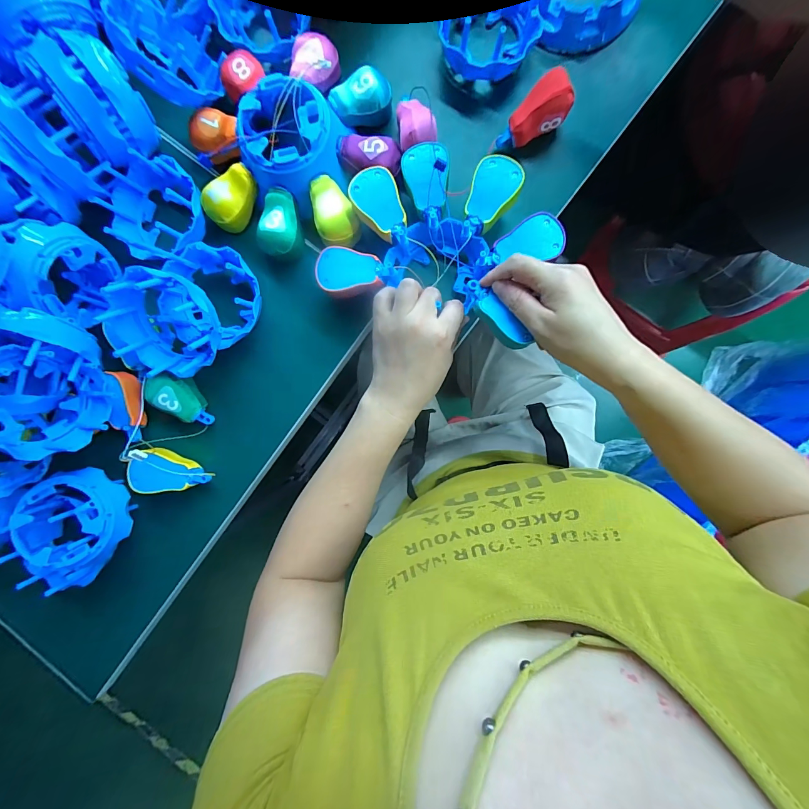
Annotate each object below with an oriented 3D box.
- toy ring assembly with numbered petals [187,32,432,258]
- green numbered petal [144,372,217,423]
[{"bbox_3d":[-0.119,-0.278,0.372,0.222,0.047,0.221,39,93,3],"label":"toy ring assembly with numbered petals"},{"bbox_3d":[-0.252,-0.006,0.398,0.073,0.017,0.043,31,67,-27],"label":"green numbered petal"}]

